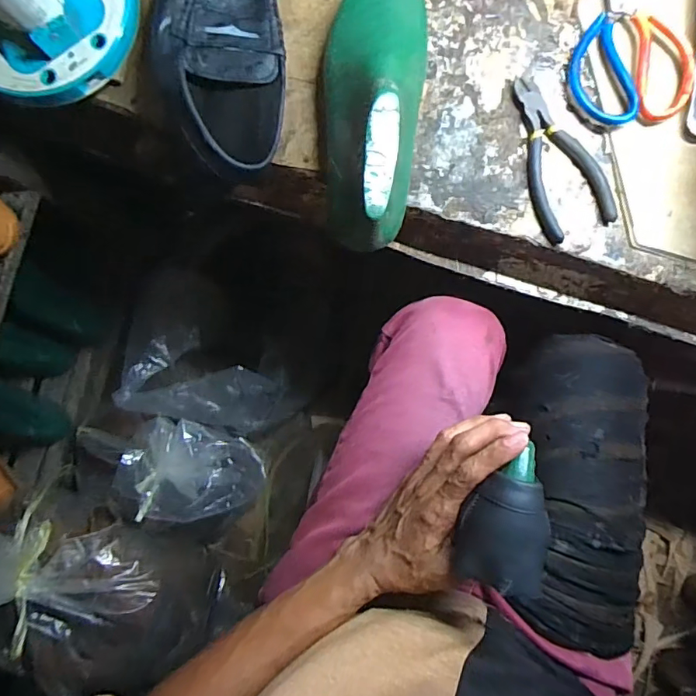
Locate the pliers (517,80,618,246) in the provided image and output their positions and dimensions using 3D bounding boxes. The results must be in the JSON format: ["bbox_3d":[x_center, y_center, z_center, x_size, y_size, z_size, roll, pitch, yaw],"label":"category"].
[{"bbox_3d":[0.191,-0.176,0.451,0.065,0.010,0.148,-18,89,3],"label":"pliers"}]

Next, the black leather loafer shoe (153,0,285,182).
[{"bbox_3d":[-0.113,-0.265,0.442,0.103,0.063,0.227,-6,90,3],"label":"black leather loafer shoe"}]

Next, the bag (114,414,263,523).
[{"bbox_3d":[-0.227,0.170,0.711,0.181,0.108,0.133,-7,90,3],"label":"bag"}]

